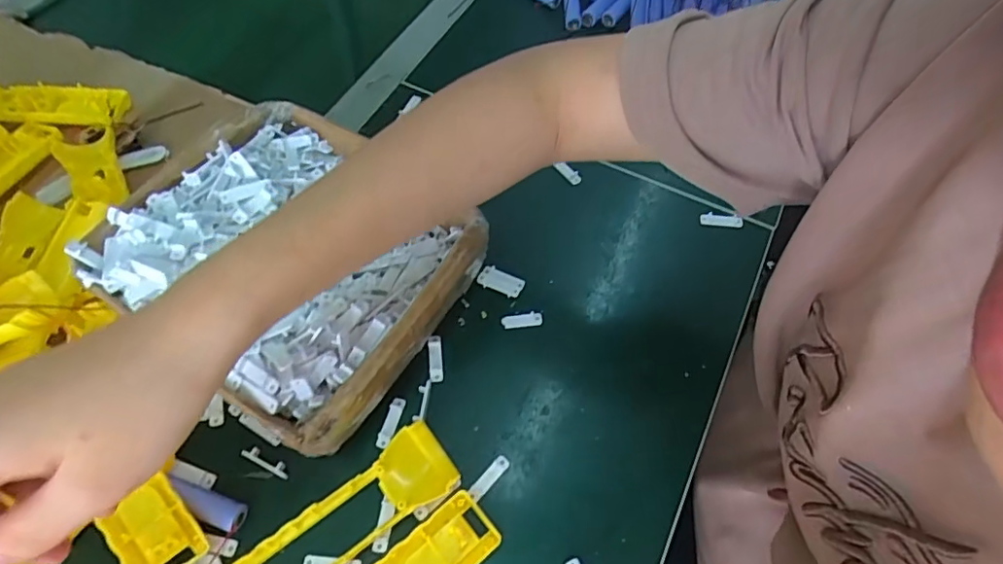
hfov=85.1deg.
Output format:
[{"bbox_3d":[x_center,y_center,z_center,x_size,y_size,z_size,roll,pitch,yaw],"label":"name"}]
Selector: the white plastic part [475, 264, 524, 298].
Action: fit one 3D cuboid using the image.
[{"bbox_3d":[0.000,-0.001,0.457,0.037,0.006,0.019,21,62,10],"label":"white plastic part"}]

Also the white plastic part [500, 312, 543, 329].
[{"bbox_3d":[0.017,0.032,0.444,0.033,0.010,0.010,-6,61,-5],"label":"white plastic part"}]

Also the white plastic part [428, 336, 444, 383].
[{"bbox_3d":[-0.051,0.060,0.425,0.010,0.008,0.035,-5,61,-4],"label":"white plastic part"}]

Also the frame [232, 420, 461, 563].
[{"bbox_3d":[-0.106,0.159,0.354,0.162,0.023,0.047,-34,67,-18],"label":"frame"}]

